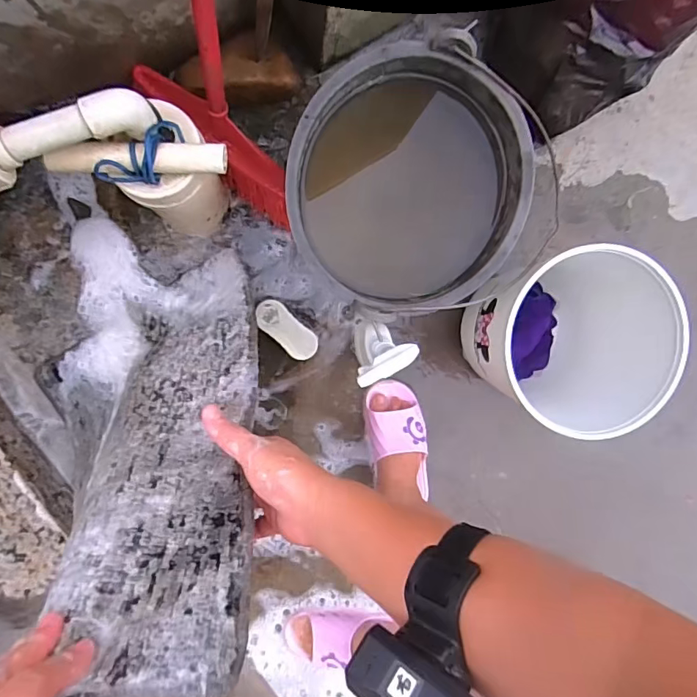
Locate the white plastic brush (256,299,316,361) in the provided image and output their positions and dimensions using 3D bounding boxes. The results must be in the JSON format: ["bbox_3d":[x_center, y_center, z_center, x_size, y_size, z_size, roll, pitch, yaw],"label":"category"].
[{"bbox_3d":[-0.103,-0.031,0.837,0.117,0.034,0.050,44,90,-7],"label":"white plastic brush"}]

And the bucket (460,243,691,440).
[{"bbox_3d":[0.311,-0.010,0.764,0.243,0.259,0.228,0,95,-5],"label":"bucket"}]

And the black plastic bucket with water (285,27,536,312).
[{"bbox_3d":[0.053,-0.216,0.725,0.344,0.245,0.319,0,95,-5],"label":"black plastic bucket with water"}]

